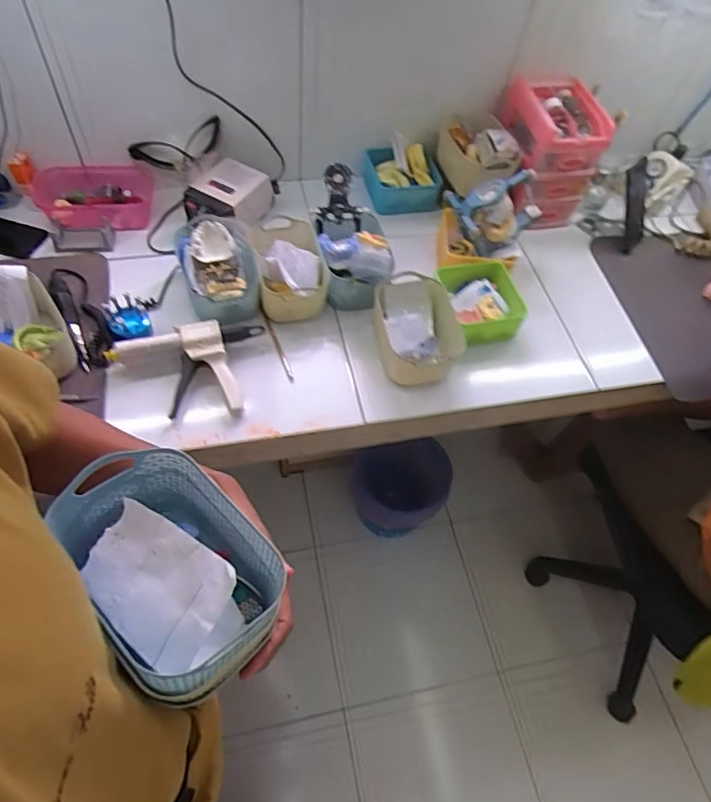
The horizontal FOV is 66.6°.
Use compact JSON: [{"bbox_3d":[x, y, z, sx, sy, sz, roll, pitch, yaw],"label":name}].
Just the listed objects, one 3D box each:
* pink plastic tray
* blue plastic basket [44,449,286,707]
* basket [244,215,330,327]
[{"bbox_3d":[-0.472,-0.369,0.991,0.201,0.059,0.123,0,58,-6],"label":"pink plastic tray"},{"bbox_3d":[-0.142,0.126,0.413,0.169,0.068,0.119,38,61,21],"label":"blue plastic basket"},{"bbox_3d":[-0.117,-0.223,0.933,0.109,0.106,0.177,-10,59,-12],"label":"basket"}]

